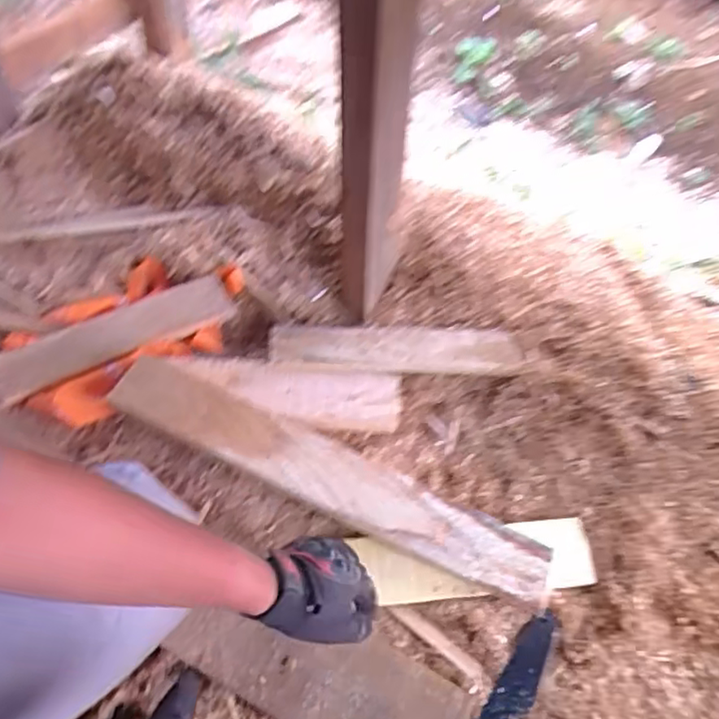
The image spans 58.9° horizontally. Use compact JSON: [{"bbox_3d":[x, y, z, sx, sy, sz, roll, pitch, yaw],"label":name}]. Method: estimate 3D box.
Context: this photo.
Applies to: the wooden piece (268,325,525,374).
[{"bbox_3d":[0.055,-0.021,0.955,0.374,0.015,0.081,3,57,-1],"label":"wooden piece"}]

